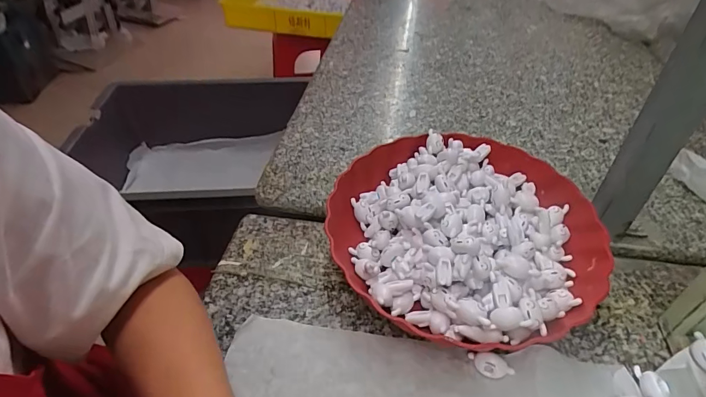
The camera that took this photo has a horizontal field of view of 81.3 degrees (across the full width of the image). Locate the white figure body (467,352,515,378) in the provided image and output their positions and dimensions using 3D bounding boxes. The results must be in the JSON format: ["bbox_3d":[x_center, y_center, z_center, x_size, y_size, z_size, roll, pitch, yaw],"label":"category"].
[{"bbox_3d":[0.107,0.128,0.317,0.034,0.013,0.013,15,44,15],"label":"white figure body"}]

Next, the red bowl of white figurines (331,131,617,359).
[{"bbox_3d":[0.103,0.029,0.391,0.233,0.062,0.229,0,42,0],"label":"red bowl of white figurines"}]

